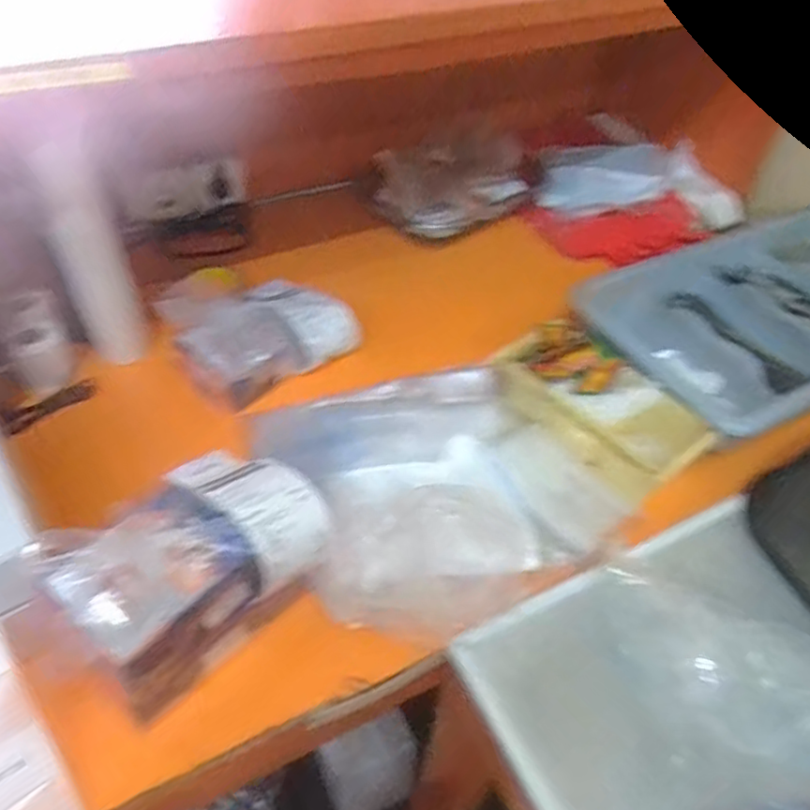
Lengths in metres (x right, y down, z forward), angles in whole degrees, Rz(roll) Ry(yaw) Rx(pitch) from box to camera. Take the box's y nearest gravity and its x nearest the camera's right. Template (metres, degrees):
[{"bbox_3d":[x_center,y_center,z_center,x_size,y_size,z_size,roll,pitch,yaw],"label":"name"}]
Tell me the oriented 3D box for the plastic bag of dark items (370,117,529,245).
[{"bbox_3d":[0.076,-0.332,0.971,0.246,0.157,0.098,-11,48,-12],"label":"plastic bag of dark items"}]

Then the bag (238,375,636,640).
[{"bbox_3d":[0.037,0.056,0.674,0.334,0.065,0.326,-17,49,-17],"label":"bag"}]

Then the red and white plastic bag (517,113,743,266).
[{"bbox_3d":[0.361,-0.333,1.013,0.329,0.154,0.150,1,46,-2],"label":"red and white plastic bag"}]

